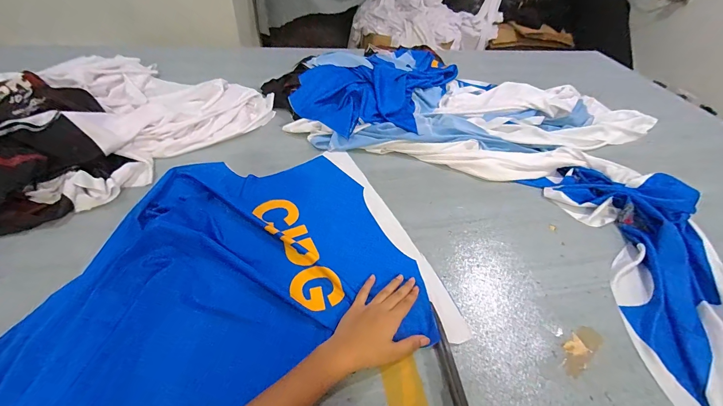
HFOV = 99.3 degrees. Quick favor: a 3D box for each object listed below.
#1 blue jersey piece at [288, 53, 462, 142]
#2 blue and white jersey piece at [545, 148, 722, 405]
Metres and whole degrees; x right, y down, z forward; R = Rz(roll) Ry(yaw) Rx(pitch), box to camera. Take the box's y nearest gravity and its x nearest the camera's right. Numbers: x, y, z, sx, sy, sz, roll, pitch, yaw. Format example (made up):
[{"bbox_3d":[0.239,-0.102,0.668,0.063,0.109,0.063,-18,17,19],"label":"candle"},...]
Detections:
[{"bbox_3d":[0.062,-0.351,0.864,0.325,0.063,0.538,22,47,15],"label":"blue jersey piece"},{"bbox_3d":[0.518,0.095,0.526,0.249,0.058,0.539,5,45,-2],"label":"blue and white jersey piece"}]

